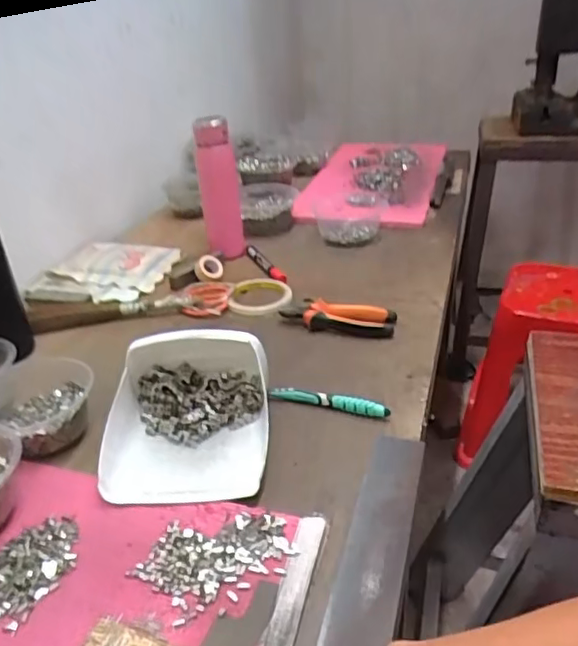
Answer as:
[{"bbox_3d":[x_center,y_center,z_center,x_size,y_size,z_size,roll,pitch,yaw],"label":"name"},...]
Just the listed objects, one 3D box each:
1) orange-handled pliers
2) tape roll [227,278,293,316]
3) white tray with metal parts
[{"bbox_3d":[0.065,-0.012,0.765,0.148,0.024,0.052,4,31,14],"label":"orange-handled pliers"},{"bbox_3d":[-0.043,-0.039,0.848,0.089,0.015,0.104,0,30,7],"label":"tape roll"},{"bbox_3d":[-0.100,0.079,0.562,0.153,0.081,0.169,-4,30,0],"label":"white tray with metal parts"}]

